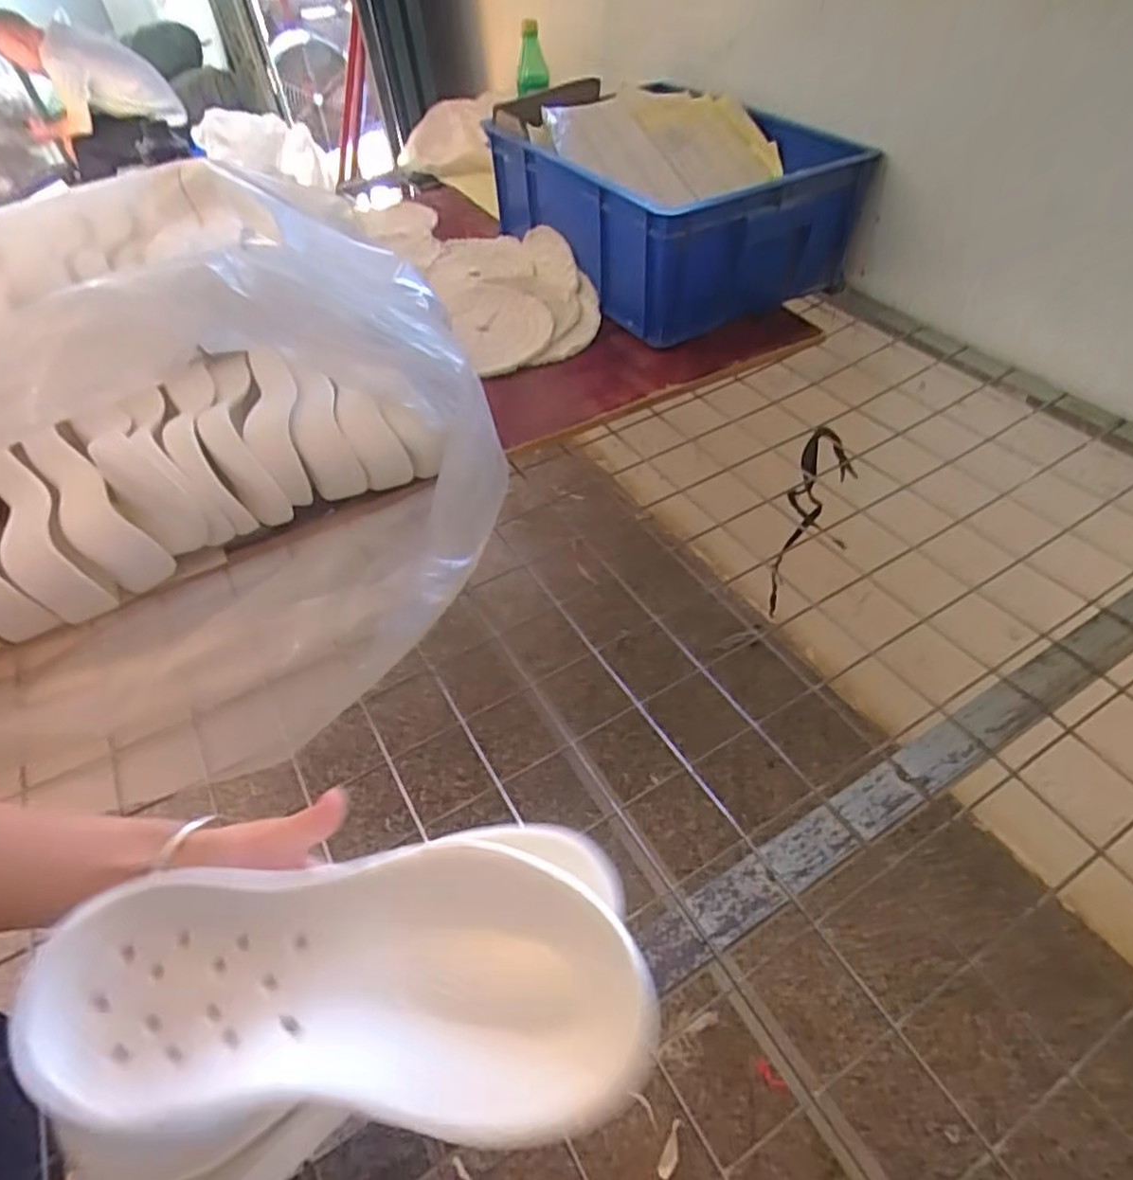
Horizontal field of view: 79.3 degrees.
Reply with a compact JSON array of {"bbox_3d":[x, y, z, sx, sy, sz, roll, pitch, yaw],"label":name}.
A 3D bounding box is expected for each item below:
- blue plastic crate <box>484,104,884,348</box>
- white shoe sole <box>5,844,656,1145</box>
[{"bbox_3d":[0.154,-0.574,1.038,0.366,0.207,0.534,-27,52,-17],"label":"blue plastic crate"},{"bbox_3d":[-0.096,0.172,0.299,0.254,0.037,0.100,-1,49,1],"label":"white shoe sole"}]

